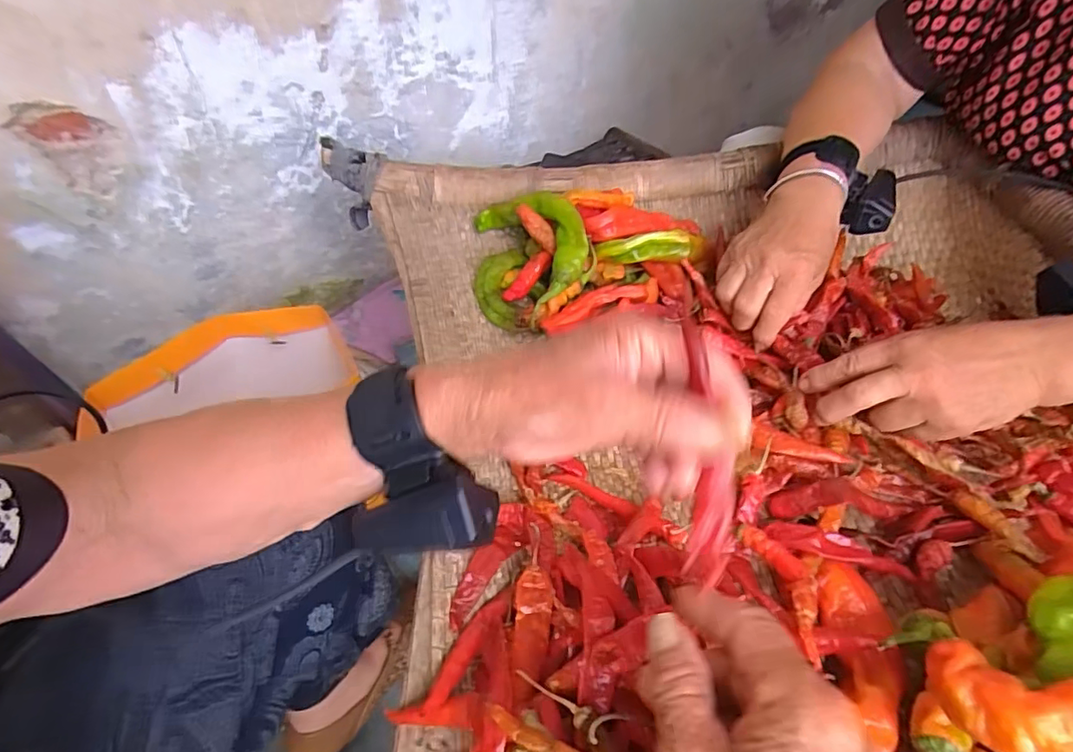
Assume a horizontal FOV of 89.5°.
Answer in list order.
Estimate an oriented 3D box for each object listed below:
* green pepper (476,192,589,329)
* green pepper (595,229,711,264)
[{"bbox_3d":[0.001,-0.125,0.494,0.086,0.023,0.139,-39,58,18],"label":"green pepper"},{"bbox_3d":[0.107,-0.116,0.489,0.101,0.027,0.021,-6,47,-3],"label":"green pepper"}]

